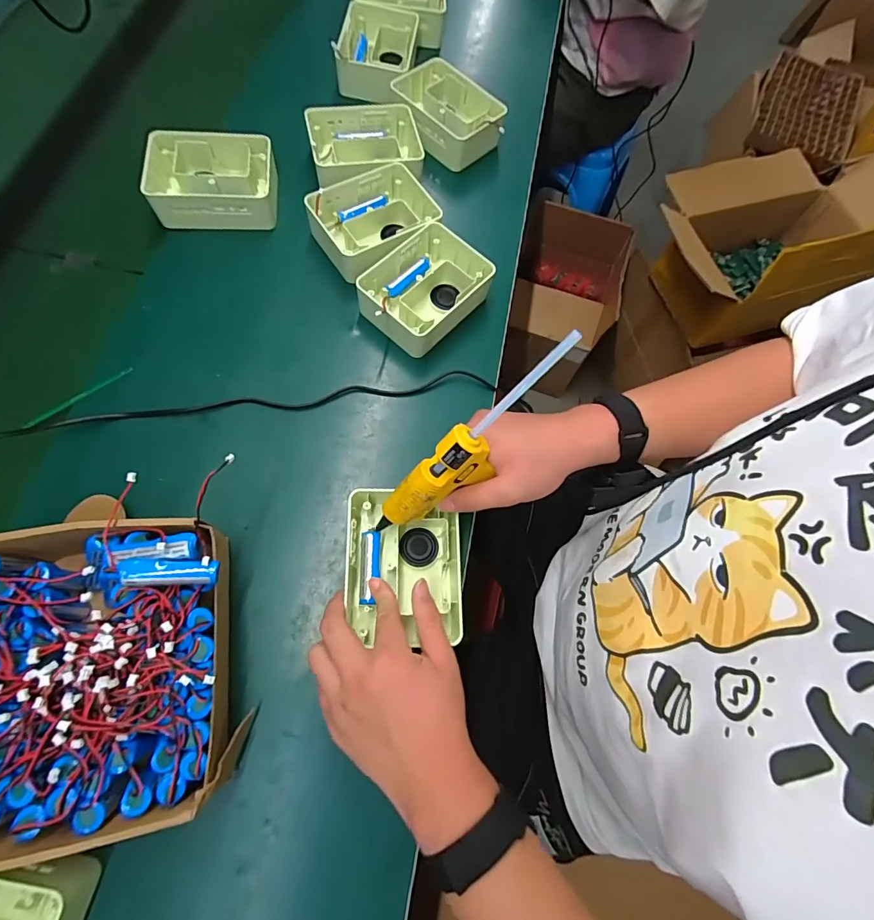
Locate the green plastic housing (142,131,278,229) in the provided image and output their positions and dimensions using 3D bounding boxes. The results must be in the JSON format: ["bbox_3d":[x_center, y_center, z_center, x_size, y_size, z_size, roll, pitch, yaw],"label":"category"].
[{"bbox_3d":[-0.282,-0.344,0.547,0.157,0.057,0.104,-3,70,-6],"label":"green plastic housing"}]

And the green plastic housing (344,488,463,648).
[{"bbox_3d":[-0.031,0.094,0.426,0.108,0.055,0.139,2,72,-1],"label":"green plastic housing"}]

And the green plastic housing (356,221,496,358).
[{"bbox_3d":[-0.016,-0.201,0.528,0.115,0.050,0.158,43,73,11],"label":"green plastic housing"}]

